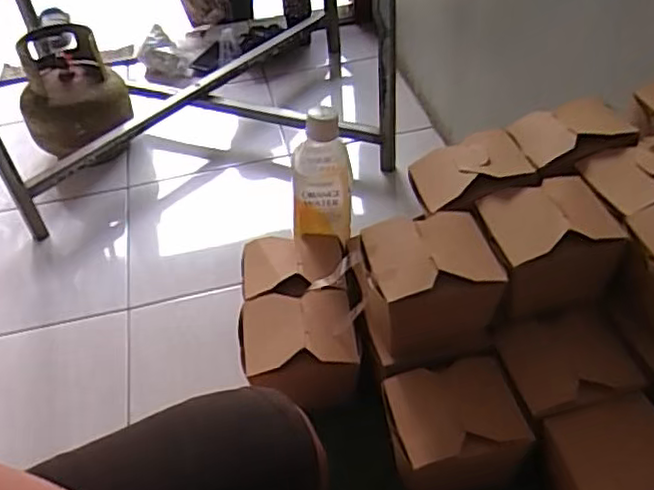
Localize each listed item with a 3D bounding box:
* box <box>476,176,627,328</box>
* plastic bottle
[{"bbox_3d":[0.177,0.002,0.542,0.098,0.078,0.084,-12,45,-7],"label":"box"},{"bbox_3d":[-0.006,-0.073,0.643,0.059,0.137,0.069,-1,45,4],"label":"plastic bottle"}]

